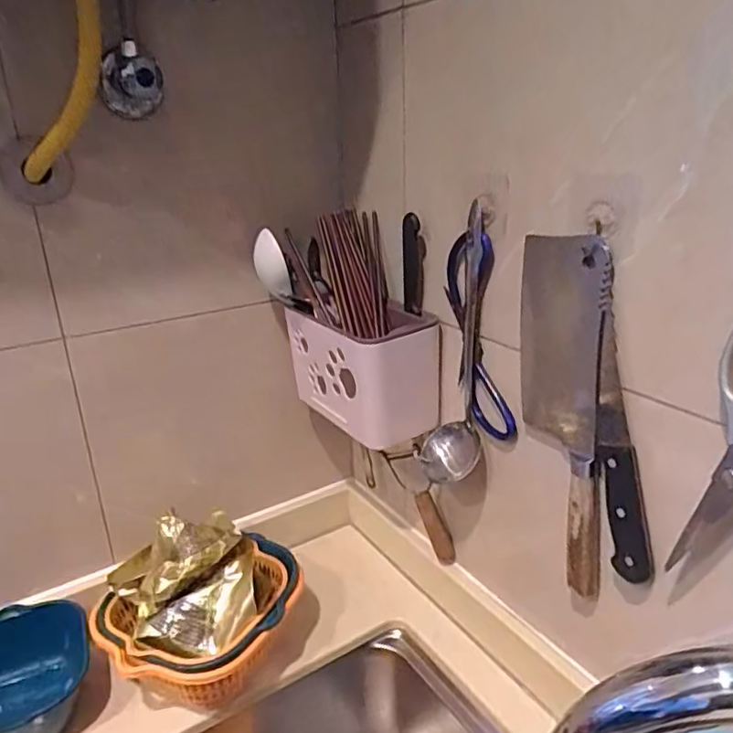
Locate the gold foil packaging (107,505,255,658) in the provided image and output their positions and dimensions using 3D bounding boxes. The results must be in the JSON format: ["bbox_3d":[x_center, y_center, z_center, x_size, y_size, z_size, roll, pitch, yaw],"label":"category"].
[{"bbox_3d":[-0.183,0.226,0.628,0.134,0.040,0.148,-37,64,-25],"label":"gold foil packaging"}]

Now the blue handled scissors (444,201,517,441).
[{"bbox_3d":[0.109,-0.041,0.570,0.021,0.210,0.106,-13,24,-27],"label":"blue handled scissors"}]

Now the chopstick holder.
[{"bbox_3d":[-0.005,0.002,0.671,0.083,0.129,0.180,-16,26,-33],"label":"chopstick holder"}]

